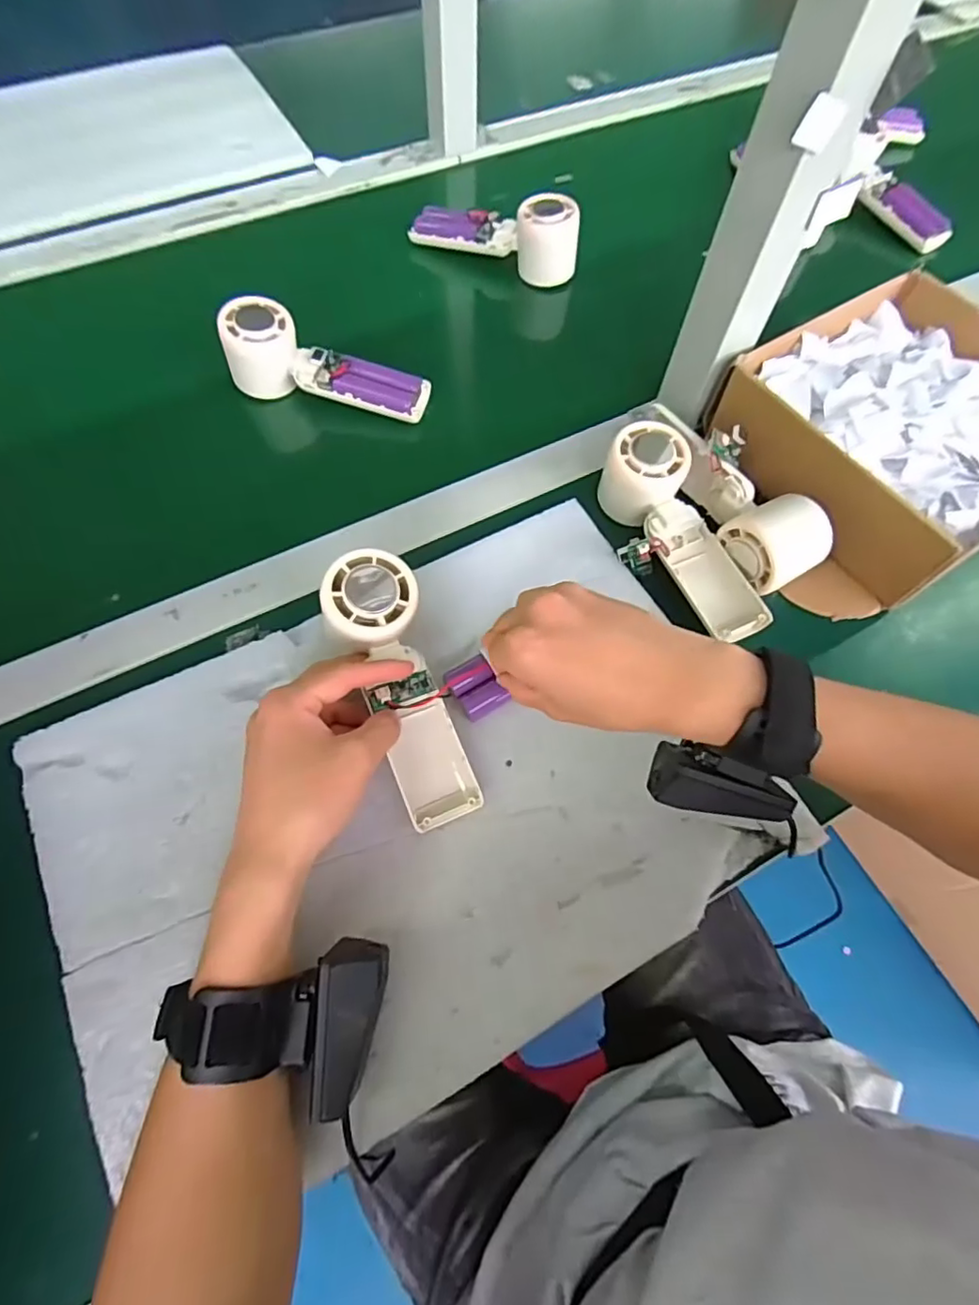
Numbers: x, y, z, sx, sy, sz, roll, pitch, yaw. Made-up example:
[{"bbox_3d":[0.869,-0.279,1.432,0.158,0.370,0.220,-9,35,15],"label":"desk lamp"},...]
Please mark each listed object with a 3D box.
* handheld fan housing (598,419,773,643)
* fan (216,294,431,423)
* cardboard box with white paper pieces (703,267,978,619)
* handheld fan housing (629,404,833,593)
[{"bbox_3d":[0.131,-0.082,0.413,0.068,0.048,0.162,-19,68,-10],"label":"handheld fan housing"},{"bbox_3d":[-0.130,-0.235,0.477,0.158,0.055,0.047,12,66,3],"label":"fan"},{"bbox_3d":[0.300,-0.162,0.448,0.236,0.074,0.205,-29,70,-14],"label":"cardboard box with white paper pieces"},{"bbox_3d":[0.180,-0.109,0.424,0.059,0.056,0.139,-24,69,-12],"label":"handheld fan housing"}]

